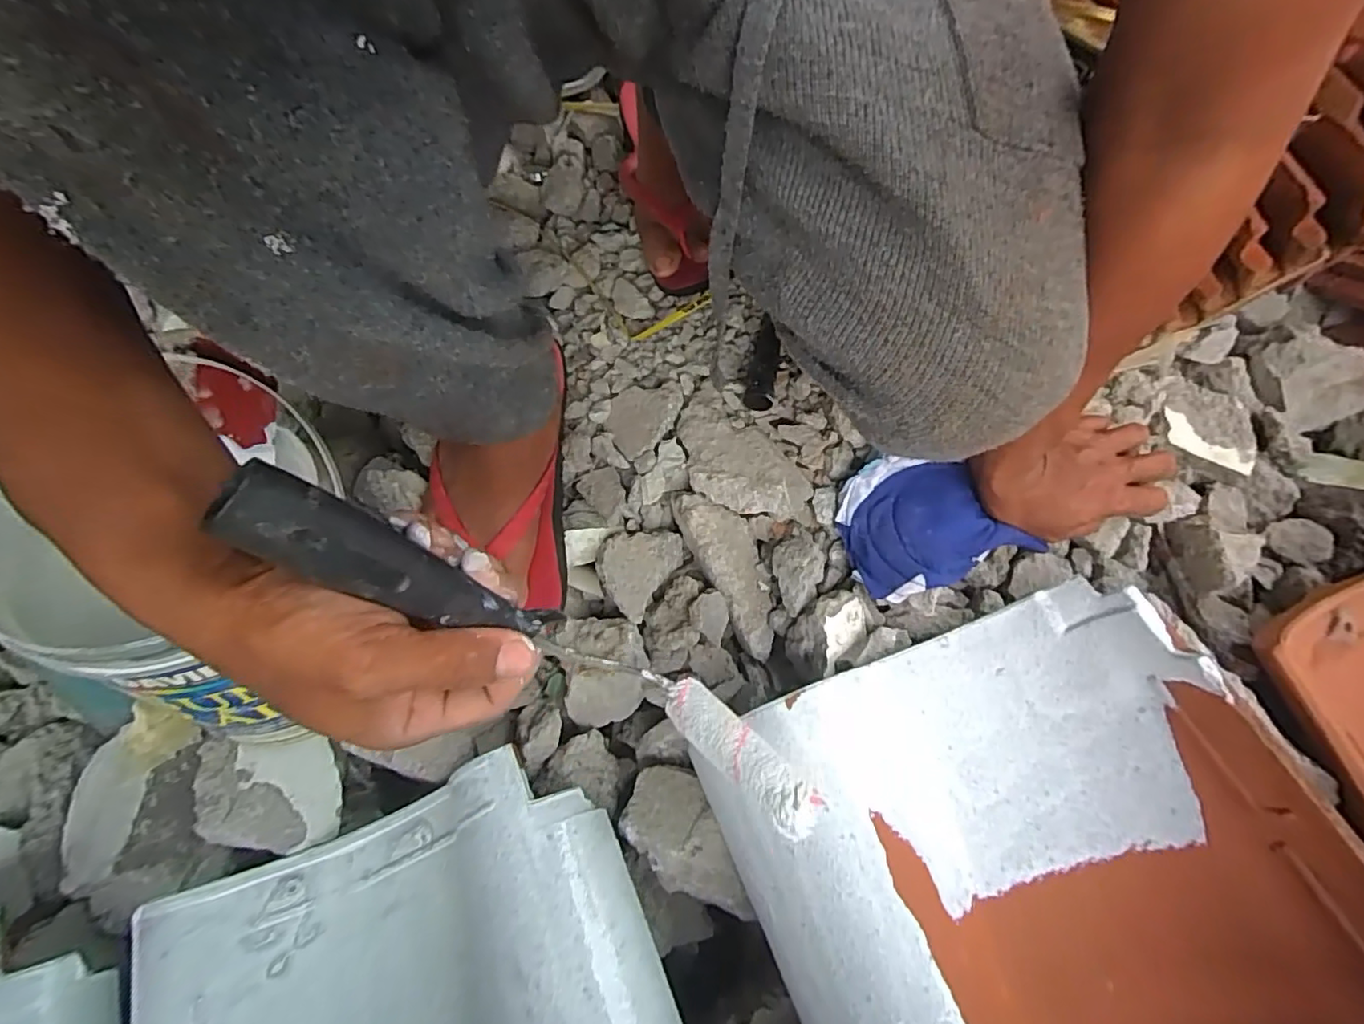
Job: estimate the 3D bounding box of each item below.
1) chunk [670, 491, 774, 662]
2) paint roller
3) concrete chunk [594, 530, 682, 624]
[{"bbox_3d":[0.042,0.044,0.478,0.051,0.033,0.140,-25,74,-9],"label":"chunk"},{"bbox_3d":[-0.046,0.069,0.271,0.296,0.100,0.041,40,70,-34],"label":"paint roller"},{"bbox_3d":[-0.041,0.043,0.496,0.061,0.027,0.077,30,74,9],"label":"concrete chunk"}]

